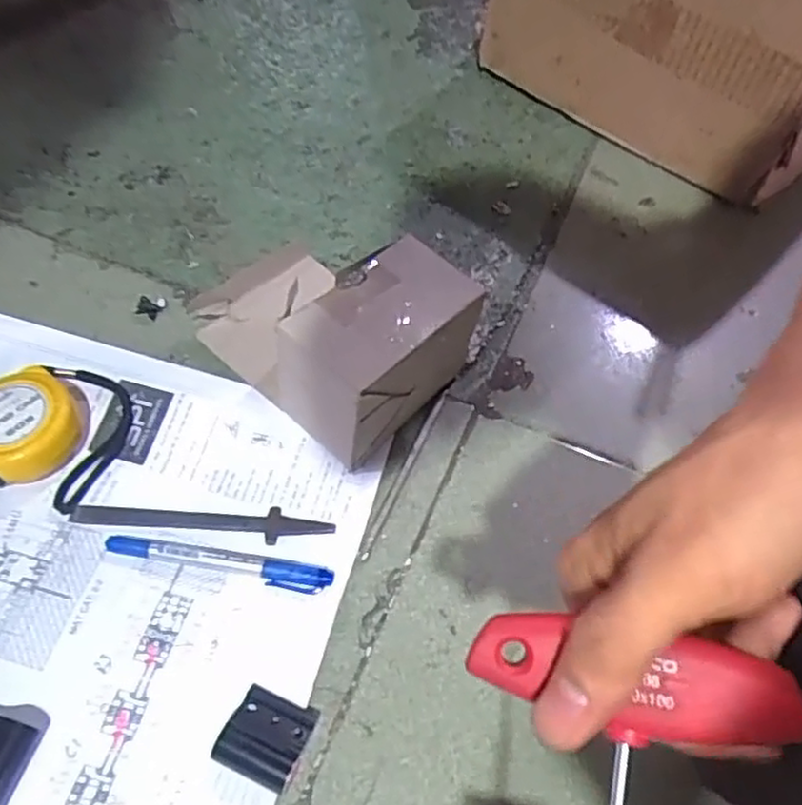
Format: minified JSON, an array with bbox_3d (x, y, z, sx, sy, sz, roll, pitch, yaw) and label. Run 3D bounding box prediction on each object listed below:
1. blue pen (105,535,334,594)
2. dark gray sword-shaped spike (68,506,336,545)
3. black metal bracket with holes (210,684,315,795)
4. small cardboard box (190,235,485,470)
[{"bbox_3d":[-0.104,0.092,0.403,0.128,0.008,0.016,8,57,1],"label":"blue pen"},{"bbox_3d":[-0.118,0.071,0.423,0.151,0.005,0.019,4,57,-2],"label":"dark gray sword-shaped spike"},{"bbox_3d":[-0.068,0.166,0.354,0.038,0.015,0.039,22,59,9],"label":"black metal bracket with holes"},{"bbox_3d":[-0.048,-0.059,0.458,0.164,0.097,0.116,39,63,18],"label":"small cardboard box"}]

